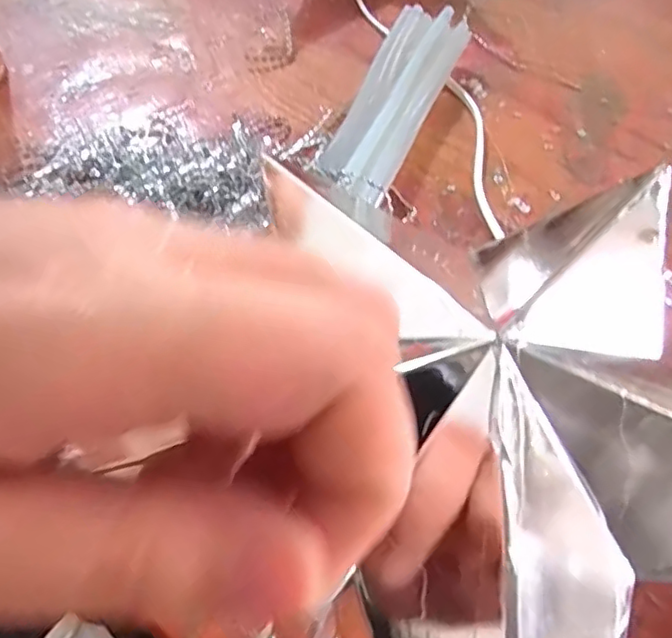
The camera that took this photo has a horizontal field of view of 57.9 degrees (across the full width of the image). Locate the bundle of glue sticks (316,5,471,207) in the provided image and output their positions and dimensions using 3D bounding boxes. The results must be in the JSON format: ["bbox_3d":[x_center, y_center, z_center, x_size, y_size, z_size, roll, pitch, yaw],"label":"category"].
[{"bbox_3d":[0.034,-0.129,0.363,0.044,0.028,0.171,20,56,13],"label":"bundle of glue sticks"}]

